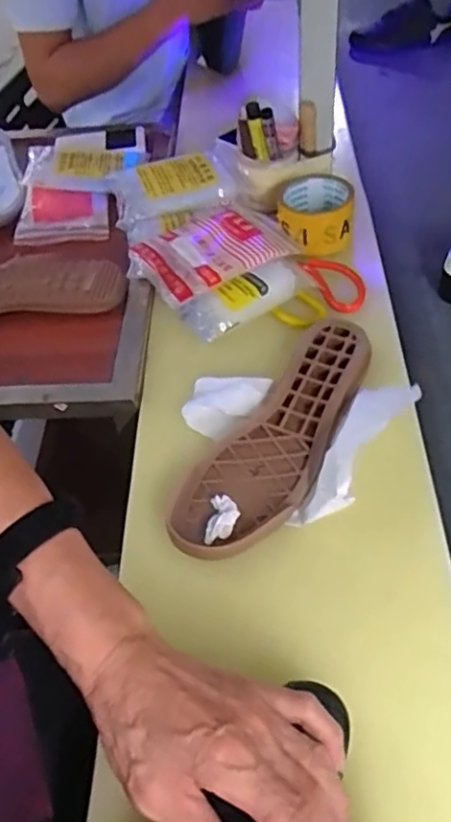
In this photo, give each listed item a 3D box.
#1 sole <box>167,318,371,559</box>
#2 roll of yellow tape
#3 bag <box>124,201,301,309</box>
[{"bbox_3d":[0.053,0.020,0.593,0.094,0.028,0.286,28,57,25],"label":"sole"},{"bbox_3d":[0.110,-0.240,0.790,0.090,0.052,0.098,5,50,9],"label":"roll of yellow tape"},{"bbox_3d":[-0.019,-0.188,0.761,0.169,0.047,0.128,-33,53,-22],"label":"bag"}]

